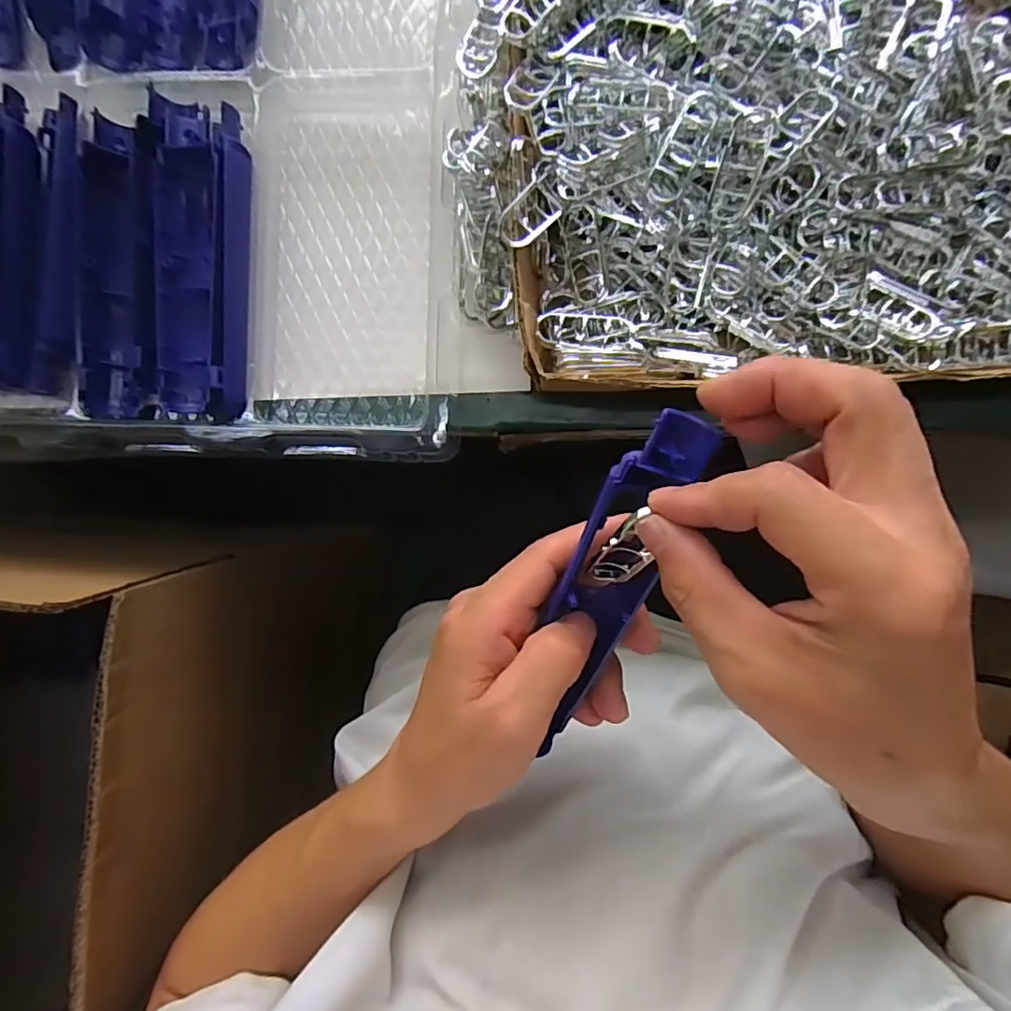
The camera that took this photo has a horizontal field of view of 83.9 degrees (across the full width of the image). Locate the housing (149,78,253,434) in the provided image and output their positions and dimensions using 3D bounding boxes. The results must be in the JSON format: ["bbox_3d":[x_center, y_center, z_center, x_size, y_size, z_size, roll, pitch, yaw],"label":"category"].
[{"bbox_3d":[-0.172,-0.141,0.325,0.053,0.031,0.179,0,91,2],"label":"housing"}]

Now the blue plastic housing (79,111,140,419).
[{"bbox_3d":[-0.224,-0.135,0.327,0.036,0.026,0.164,1,91,2],"label":"blue plastic housing"}]

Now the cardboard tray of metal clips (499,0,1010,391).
[{"bbox_3d":[0.207,-0.200,0.303,0.439,0.043,0.266,-2,89,3],"label":"cardboard tray of metal clips"}]

